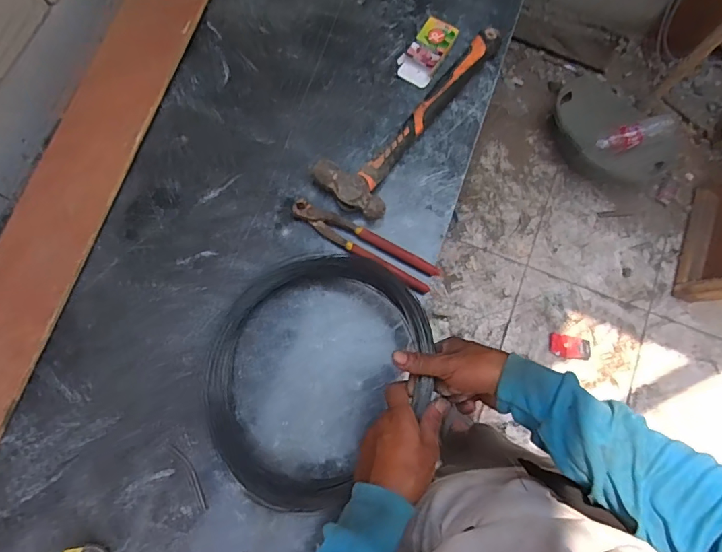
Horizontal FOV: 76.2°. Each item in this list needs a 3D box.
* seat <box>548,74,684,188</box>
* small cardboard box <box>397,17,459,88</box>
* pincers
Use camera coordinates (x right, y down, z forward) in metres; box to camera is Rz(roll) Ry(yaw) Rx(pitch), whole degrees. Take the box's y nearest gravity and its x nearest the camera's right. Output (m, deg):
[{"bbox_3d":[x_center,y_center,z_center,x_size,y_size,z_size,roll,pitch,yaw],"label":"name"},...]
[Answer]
[{"bbox_3d":[0.826,-0.478,1.492,0.333,0.108,0.420,-42,80,-10],"label":"seat"},{"bbox_3d":[0.103,-0.355,0.727,0.058,0.023,0.110,29,77,5],"label":"small cardboard box"},{"bbox_3d":[0.002,-0.045,0.647,0.221,0.035,0.045,30,77,5],"label":"pincers"}]

